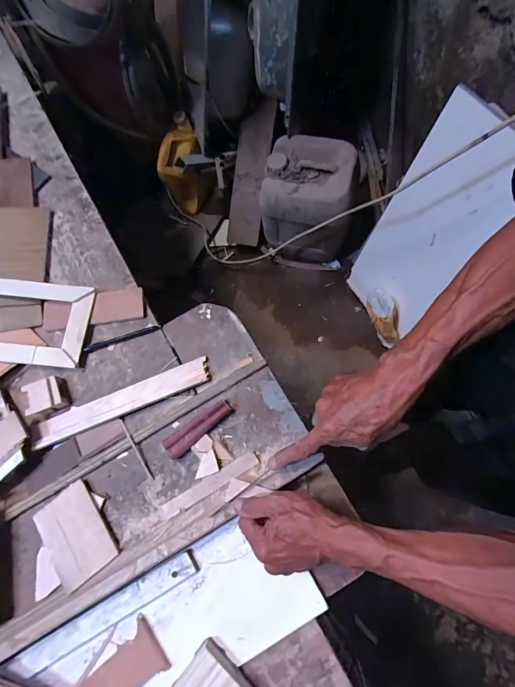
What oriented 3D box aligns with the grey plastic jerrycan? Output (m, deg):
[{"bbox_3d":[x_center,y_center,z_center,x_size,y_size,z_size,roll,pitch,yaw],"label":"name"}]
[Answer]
[{"bbox_3d":[0.165,-0.462,1.163,0.292,0.364,0.246,-6,74,5],"label":"grey plastic jerrycan"}]

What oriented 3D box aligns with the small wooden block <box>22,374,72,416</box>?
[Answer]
[{"bbox_3d":[-0.309,0.075,0.495,0.051,0.026,0.047,-19,72,-5],"label":"small wooden block"}]

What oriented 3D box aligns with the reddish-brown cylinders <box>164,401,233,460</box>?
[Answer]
[{"bbox_3d":[-0.079,0.116,0.455,0.100,0.013,0.031,-32,73,-9],"label":"reddish-brown cylinders"}]

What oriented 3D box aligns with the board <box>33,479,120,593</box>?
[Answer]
[{"bbox_3d":[-0.231,0.241,0.425,0.075,0.010,0.104,-36,74,-10],"label":"board"}]

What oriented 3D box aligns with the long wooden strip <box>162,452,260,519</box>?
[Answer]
[{"bbox_3d":[-0.061,0.182,0.435,0.137,0.007,0.020,-31,57,-1],"label":"long wooden strip"}]

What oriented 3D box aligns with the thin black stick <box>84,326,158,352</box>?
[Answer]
[{"bbox_3d":[-0.213,-0.008,0.526,0.115,0.011,0.011,-18,72,-5],"label":"thin black stick"}]

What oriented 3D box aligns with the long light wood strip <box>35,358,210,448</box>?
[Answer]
[{"bbox_3d":[-0.199,0.084,0.491,0.265,0.008,0.044,-22,57,-2],"label":"long light wood strip"}]

